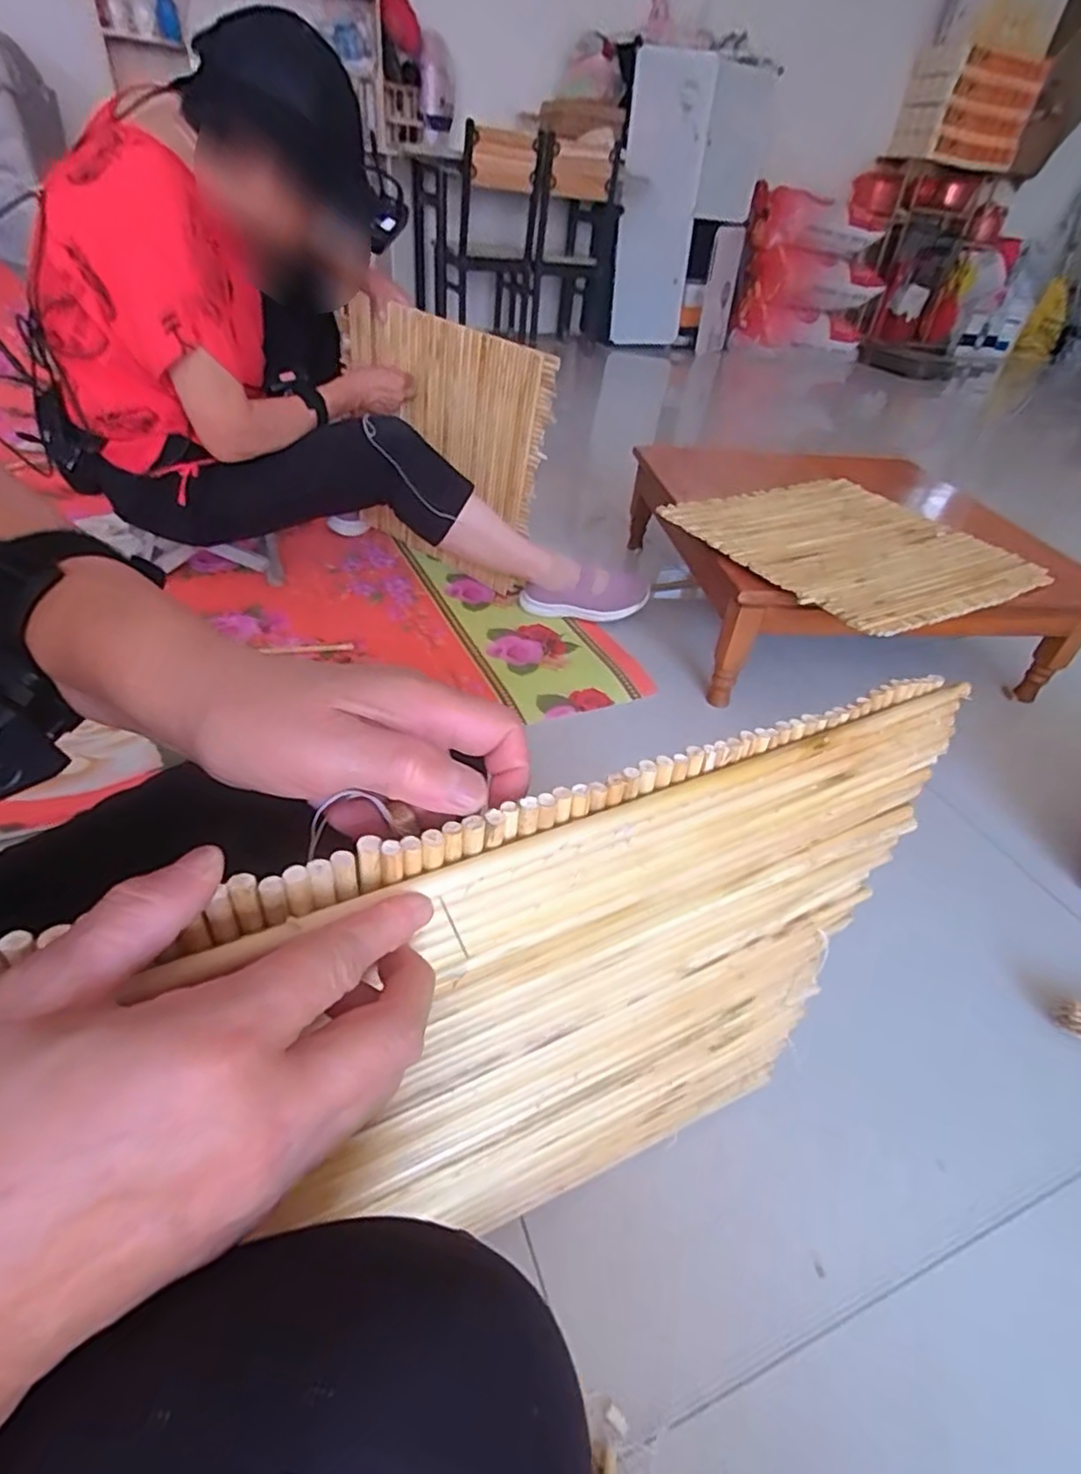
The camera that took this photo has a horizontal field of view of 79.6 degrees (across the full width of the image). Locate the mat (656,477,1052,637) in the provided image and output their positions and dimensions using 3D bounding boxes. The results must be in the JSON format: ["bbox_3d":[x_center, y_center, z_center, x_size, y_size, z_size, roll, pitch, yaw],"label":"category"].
[{"bbox_3d":[0.524,-0.337,1.118,0.477,0.020,0.485,-20,48,-26],"label":"mat"}]

